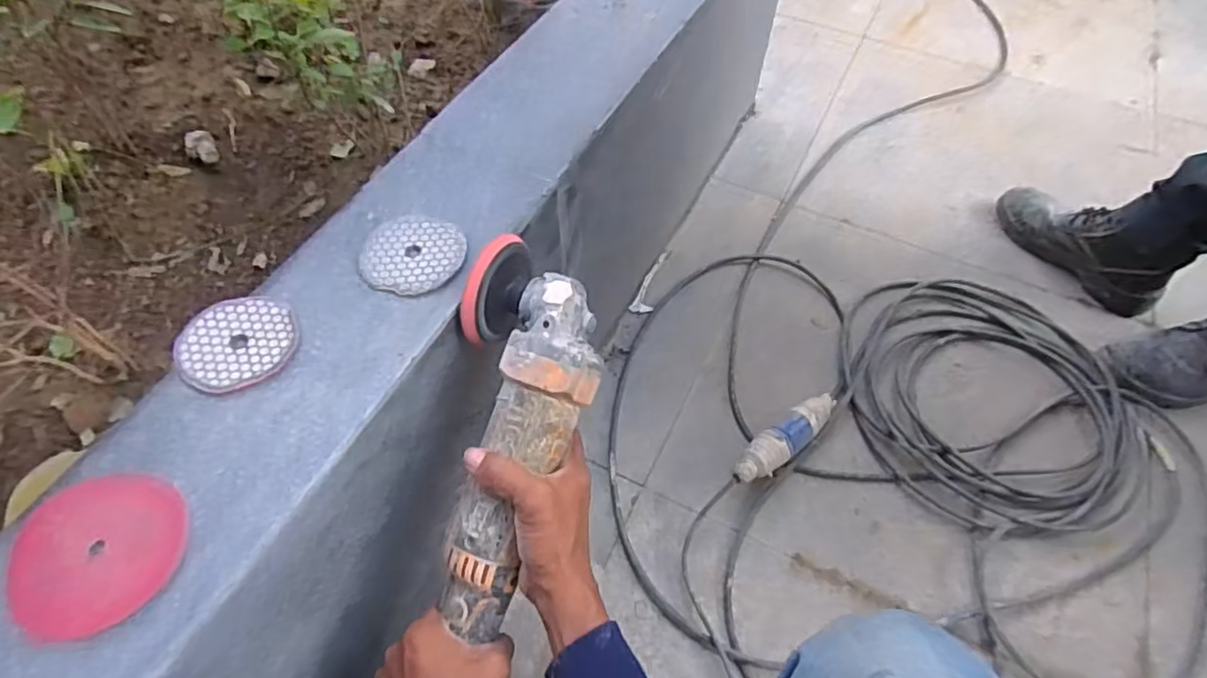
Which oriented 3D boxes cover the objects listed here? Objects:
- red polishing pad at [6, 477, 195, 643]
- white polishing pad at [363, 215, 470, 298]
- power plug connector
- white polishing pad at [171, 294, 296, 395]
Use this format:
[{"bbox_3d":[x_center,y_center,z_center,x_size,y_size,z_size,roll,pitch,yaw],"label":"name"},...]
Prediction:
[{"bbox_3d":[-0.310,0.130,0.393,0.093,0.010,0.096,-8,57,-4],"label":"red polishing pad"},{"bbox_3d":[-0.160,-0.072,0.537,0.085,0.004,0.083,13,58,9],"label":"white polishing pad"},{"bbox_3d":[0.247,0.133,0.862,0.195,0.062,0.051,-37,64,-20],"label":"power plug connector"},{"bbox_3d":[-0.277,0.002,0.484,0.083,0.010,0.082,-24,60,-13],"label":"white polishing pad"}]

